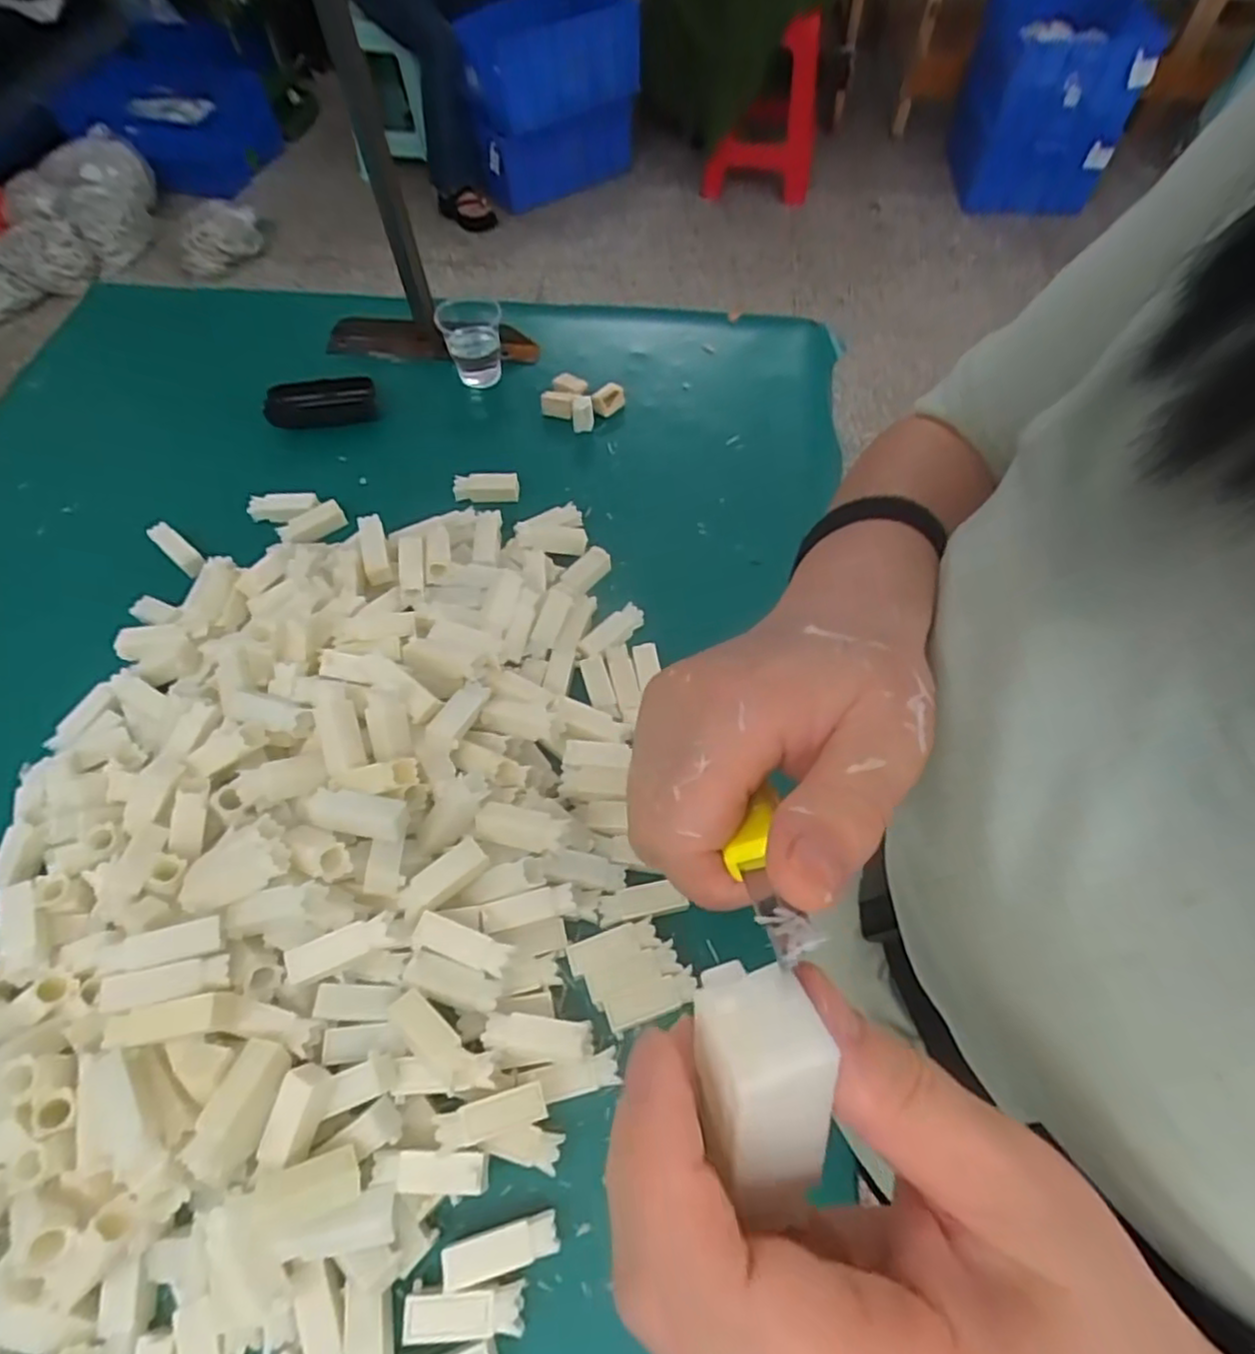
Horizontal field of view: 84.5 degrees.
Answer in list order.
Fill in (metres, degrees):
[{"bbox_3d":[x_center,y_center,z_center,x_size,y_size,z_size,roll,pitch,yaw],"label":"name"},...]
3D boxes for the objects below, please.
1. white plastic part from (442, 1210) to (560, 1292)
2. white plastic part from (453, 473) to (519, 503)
[{"bbox_3d":[-0.069,0.316,0.383,0.061,0.023,0.020,-15,61,-8],"label":"white plastic part"},{"bbox_3d":[-0.138,-0.187,0.678,0.061,0.017,0.025,1,60,1],"label":"white plastic part"}]

